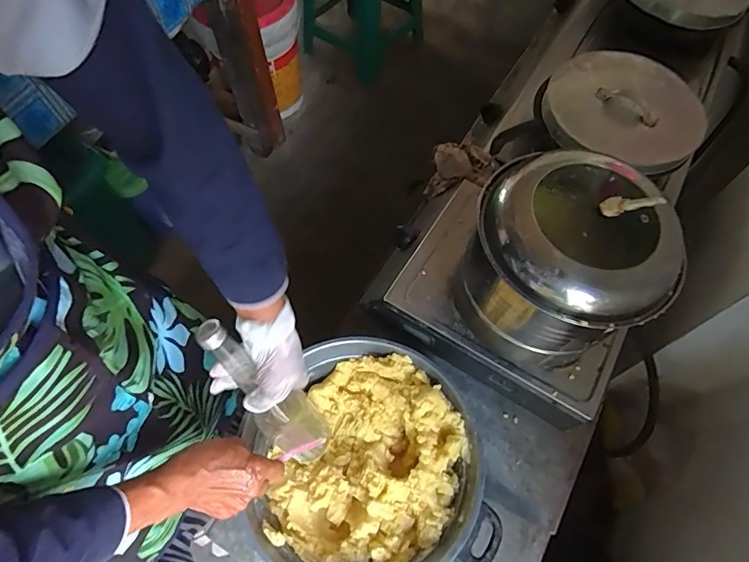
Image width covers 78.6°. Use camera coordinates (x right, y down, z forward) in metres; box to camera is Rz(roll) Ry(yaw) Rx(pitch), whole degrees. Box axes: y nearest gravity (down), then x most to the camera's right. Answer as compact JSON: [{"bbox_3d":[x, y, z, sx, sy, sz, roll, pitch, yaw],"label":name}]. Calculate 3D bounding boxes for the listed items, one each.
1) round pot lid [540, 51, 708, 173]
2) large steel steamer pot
[{"bbox_3d":[0.415,-0.295,0.763,0.244,0.052,0.246,0,61,0],"label":"round pot lid"},{"bbox_3d":[0.218,-0.018,0.573,0.193,0.189,0.221,-24,64,-13],"label":"large steel steamer pot"}]

